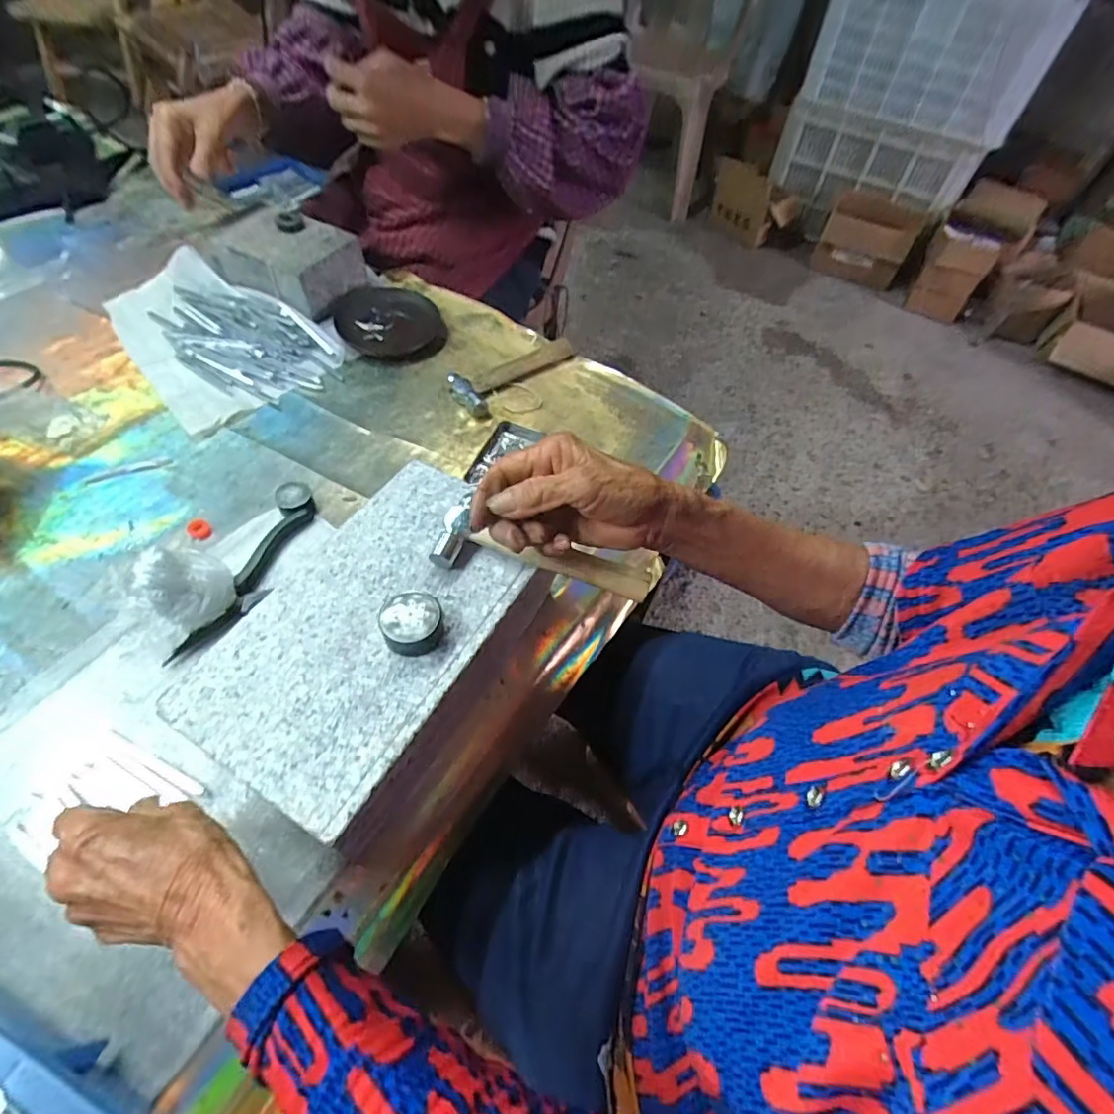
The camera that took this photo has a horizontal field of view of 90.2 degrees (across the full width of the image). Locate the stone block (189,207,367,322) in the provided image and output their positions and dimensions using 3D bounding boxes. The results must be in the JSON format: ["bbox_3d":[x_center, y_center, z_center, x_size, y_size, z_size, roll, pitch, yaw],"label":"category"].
[{"bbox_3d":[-0.344,-0.376,0.695,0.180,0.063,0.112,25,58,11],"label":"stone block"}]

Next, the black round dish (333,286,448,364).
[{"bbox_3d":[-0.203,-0.287,0.676,0.122,0.016,0.147,-15,59,-14],"label":"black round dish"}]

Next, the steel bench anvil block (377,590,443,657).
[{"bbox_3d":[-0.093,0.043,0.357,0.038,0.022,0.038,-10,58,-11],"label":"steel bench anvil block"}]

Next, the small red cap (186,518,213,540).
[{"bbox_3d":[-0.315,-0.025,0.488,0.017,0.007,0.023,-32,62,-24],"label":"small red cap"}]

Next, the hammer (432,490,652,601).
[{"bbox_3d":[-0.009,-0.003,0.395,0.150,0.017,0.055,15,55,3],"label":"hammer"}]

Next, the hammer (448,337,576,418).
[{"bbox_3d":[-0.049,-0.211,0.627,0.152,0.020,0.056,-35,66,-24],"label":"hammer"}]

